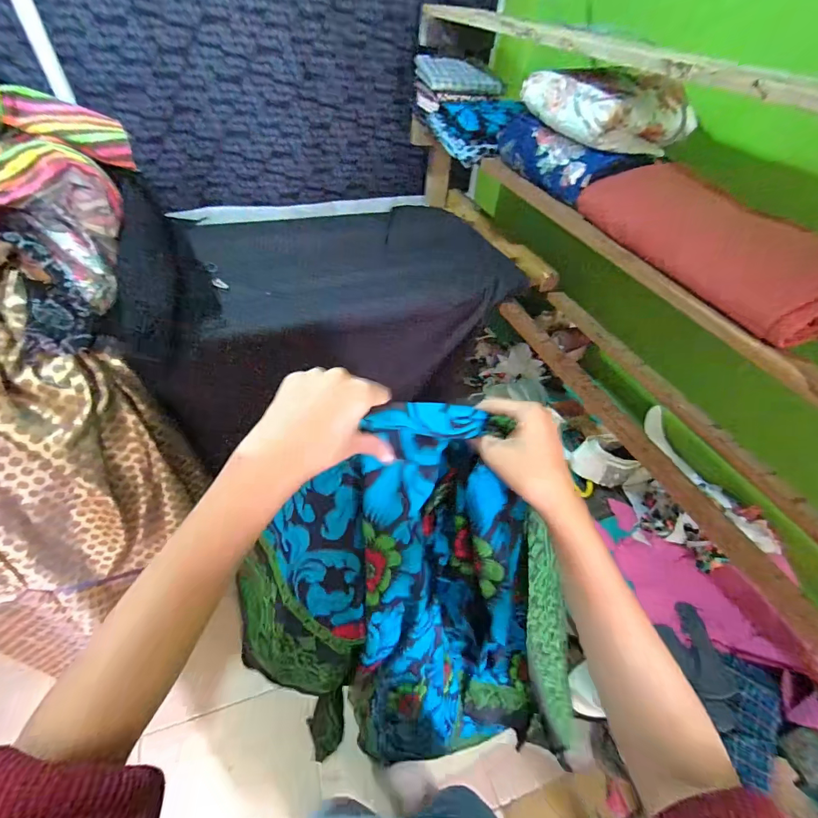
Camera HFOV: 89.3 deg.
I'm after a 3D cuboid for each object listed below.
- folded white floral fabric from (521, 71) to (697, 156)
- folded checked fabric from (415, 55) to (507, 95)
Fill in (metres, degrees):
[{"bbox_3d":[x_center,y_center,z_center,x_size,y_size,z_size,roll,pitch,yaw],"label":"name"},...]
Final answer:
[{"bbox_3d":[0.358,-0.547,0.752,0.230,0.087,0.214,-8,48,-15],"label":"folded white floral fabric"},{"bbox_3d":[0.128,-0.808,1.007,0.205,0.050,0.131,-3,46,-9],"label":"folded checked fabric"}]

